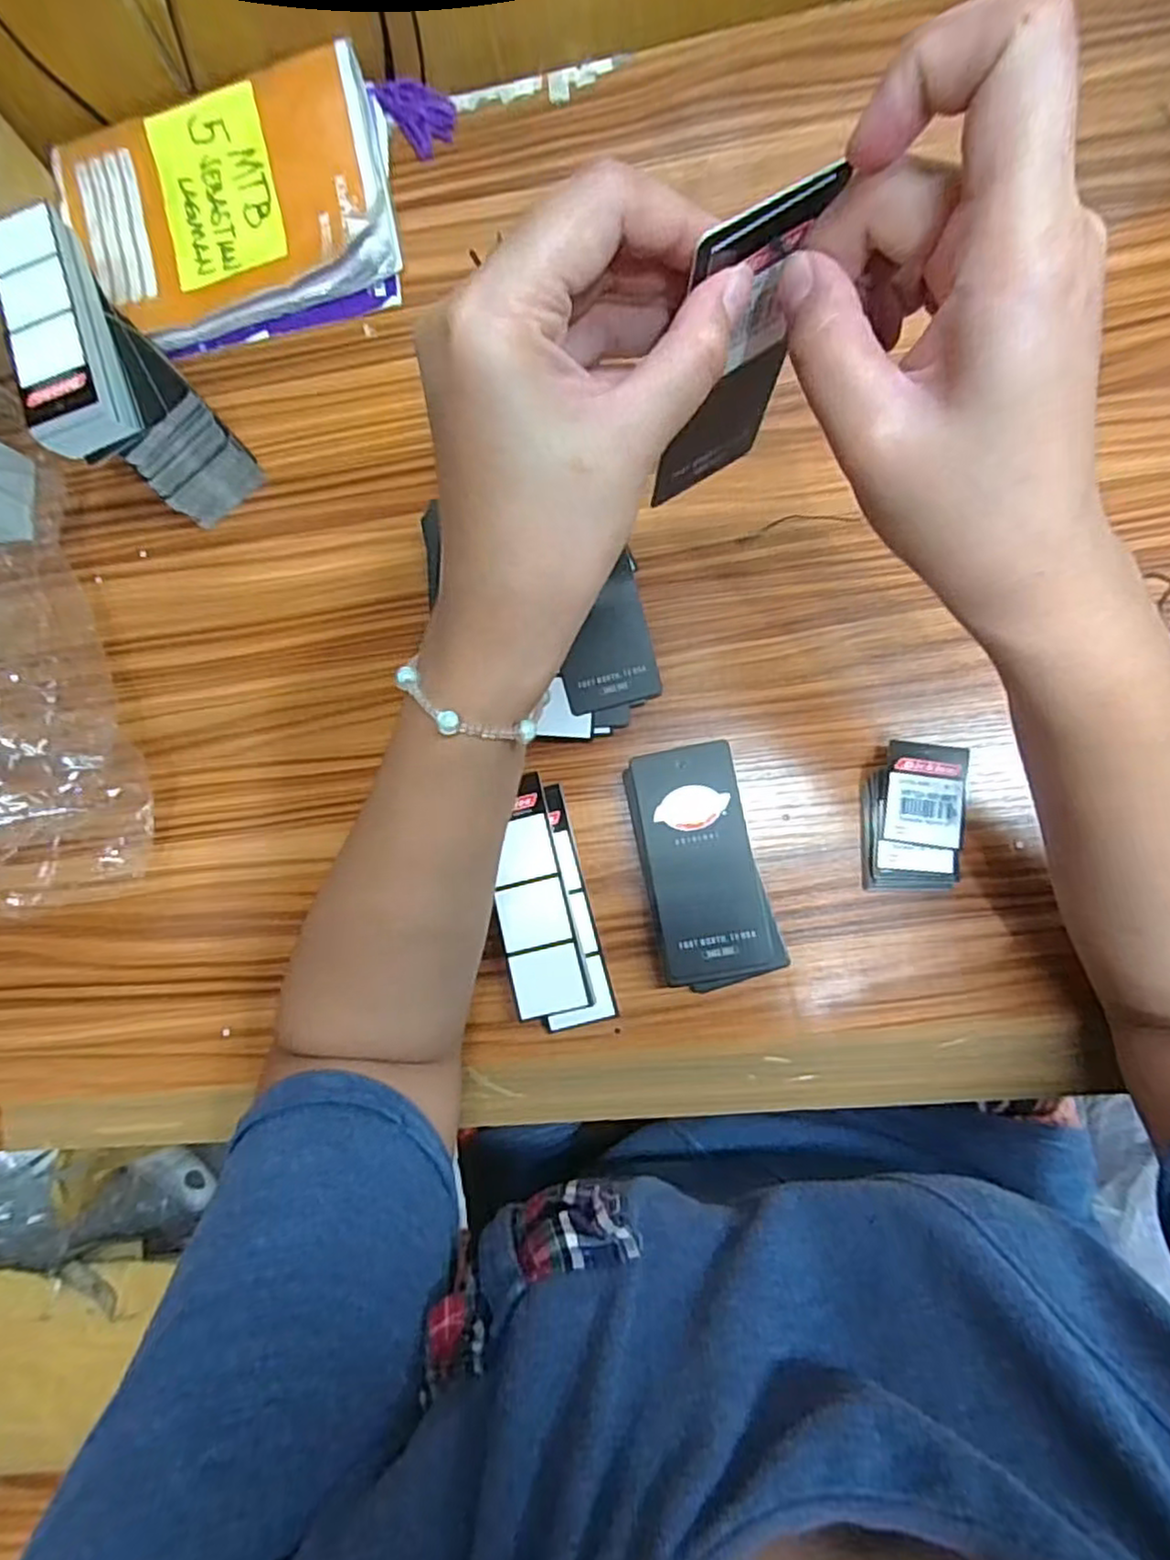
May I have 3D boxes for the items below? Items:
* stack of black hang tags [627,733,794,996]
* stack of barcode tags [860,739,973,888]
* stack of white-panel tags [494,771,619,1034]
[{"bbox_3d":[0.058,0.043,0.347,0.058,0.024,0.116,-13,83,6],"label":"stack of black hang tags"},{"bbox_3d":[0.162,0.018,0.342,0.045,0.015,0.071,3,85,8],"label":"stack of barcode tags"},{"bbox_3d":[-0.021,0.064,0.356,0.046,0.021,0.124,-16,82,5],"label":"stack of white-panel tags"}]

